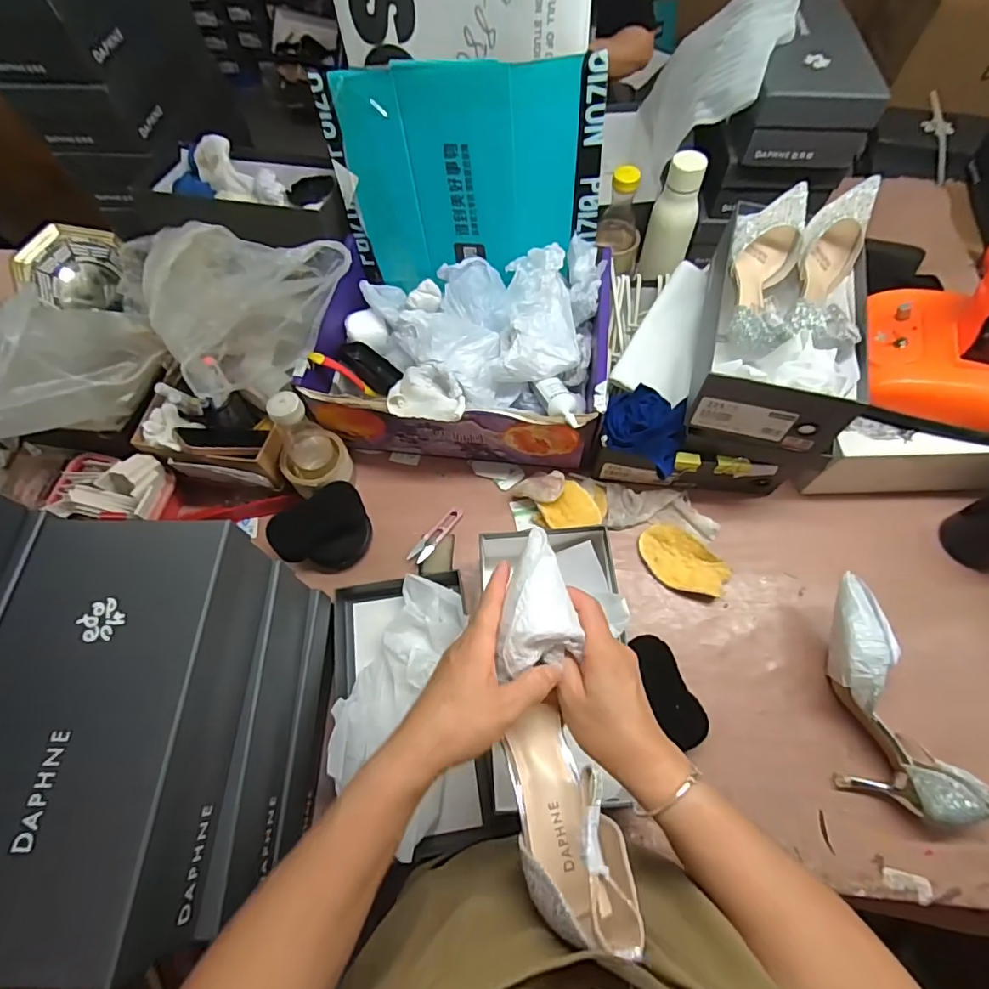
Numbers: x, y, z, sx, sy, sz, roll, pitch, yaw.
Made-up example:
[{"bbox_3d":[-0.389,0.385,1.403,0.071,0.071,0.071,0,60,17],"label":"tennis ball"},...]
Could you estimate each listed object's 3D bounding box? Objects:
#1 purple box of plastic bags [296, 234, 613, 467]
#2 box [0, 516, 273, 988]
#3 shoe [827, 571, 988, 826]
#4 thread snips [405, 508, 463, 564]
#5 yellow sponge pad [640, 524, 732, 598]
[{"bbox_3d":[-0.046,-0.202,0.743,0.391,0.155,0.292,4,65,4],"label":"purple box of plastic bags"},{"bbox_3d":[-0.301,0.175,0.401,0.158,0.102,0.287,-1,65,2],"label":"box"},{"bbox_3d":[0.413,0.232,0.565,0.116,0.087,0.253,-21,66,-7],"label":"shoe"},{"bbox_3d":[-0.082,0.056,0.718,0.025,0.006,0.099,33,71,16],"label":"thread snips"},{"bbox_3d":[0.250,0.089,0.678,0.118,0.019,0.068,29,70,15],"label":"yellow sponge pad"}]

